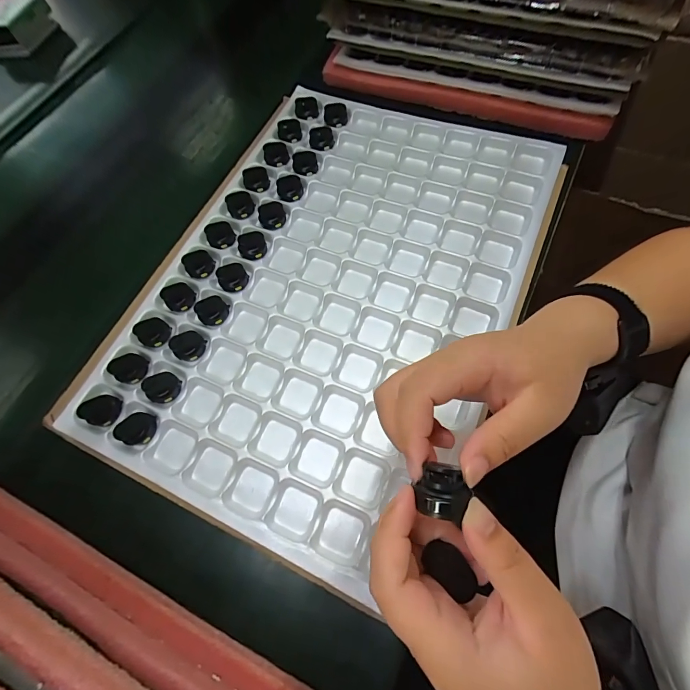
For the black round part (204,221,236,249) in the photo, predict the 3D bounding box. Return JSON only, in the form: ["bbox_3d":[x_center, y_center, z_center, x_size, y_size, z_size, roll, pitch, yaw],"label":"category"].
[{"bbox_3d":[-0.142,-0.126,0.419,0.031,0.015,0.028,-32,65,-7],"label":"black round part"}]

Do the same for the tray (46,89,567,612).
[{"bbox_3d":[-0.012,-0.072,0.398,0.368,0.036,0.514,20,70,16],"label":"tray"}]

